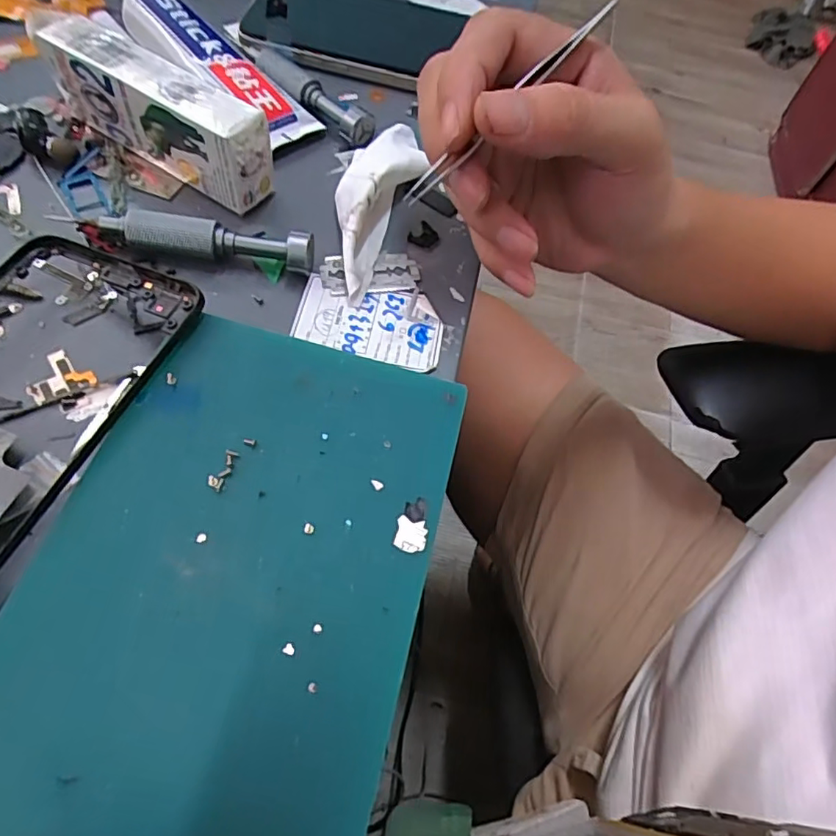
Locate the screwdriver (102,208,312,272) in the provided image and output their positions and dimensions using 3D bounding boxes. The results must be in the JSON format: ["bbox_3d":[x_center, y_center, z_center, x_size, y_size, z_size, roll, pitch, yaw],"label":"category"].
[{"bbox_3d":[-0.085,-0.073,0.234,0.084,0.011,0.012,9,59,-2],"label":"screwdriver"}]

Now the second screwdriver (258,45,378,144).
[{"bbox_3d":[-0.056,-0.166,0.293,0.082,0.014,0.015,40,63,16],"label":"second screwdriver"}]

